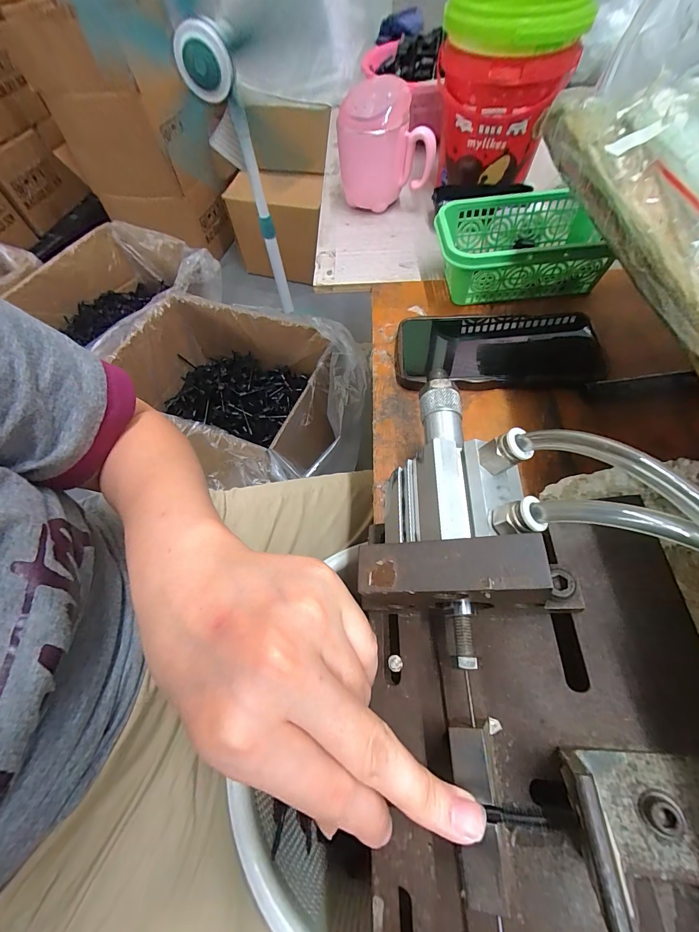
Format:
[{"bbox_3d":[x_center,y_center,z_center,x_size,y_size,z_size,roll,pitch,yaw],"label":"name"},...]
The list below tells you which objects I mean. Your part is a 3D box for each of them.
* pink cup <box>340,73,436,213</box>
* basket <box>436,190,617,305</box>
[{"bbox_3d":[0.046,-0.359,0.409,0.103,0.105,0.076,17,64,13],"label":"pink cup"},{"bbox_3d":[0.158,-0.201,0.339,0.141,0.059,0.093,-2,61,3],"label":"basket"}]

